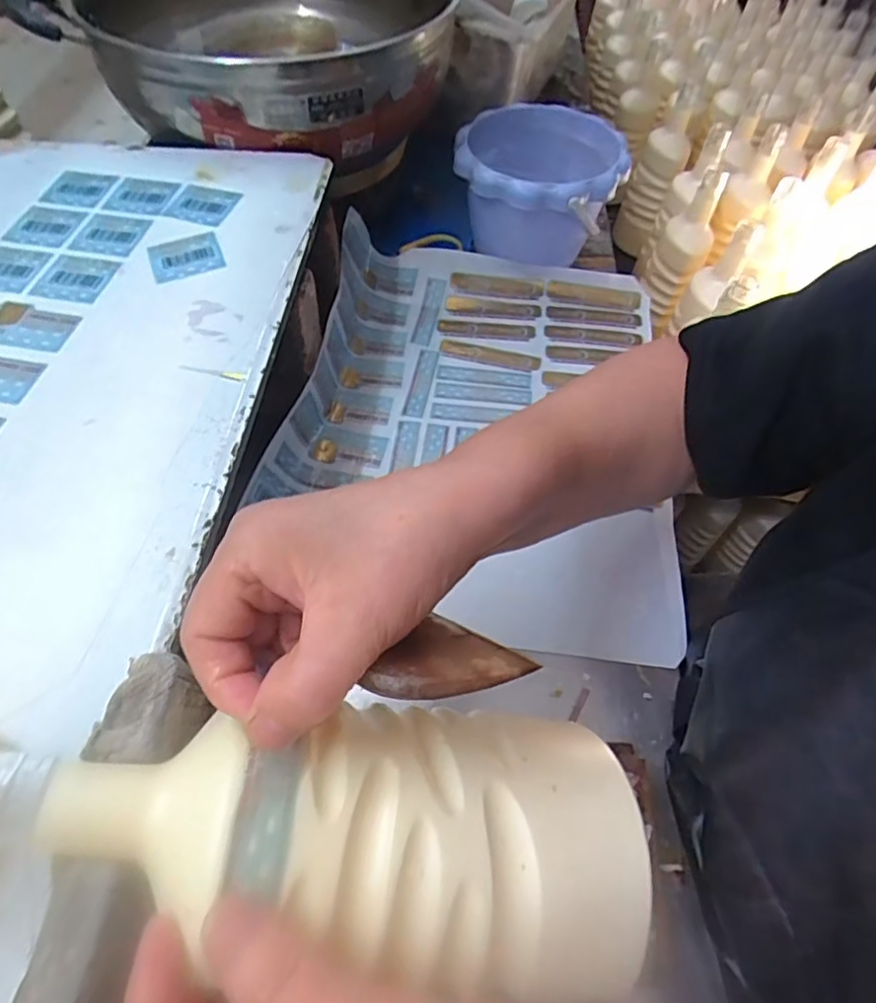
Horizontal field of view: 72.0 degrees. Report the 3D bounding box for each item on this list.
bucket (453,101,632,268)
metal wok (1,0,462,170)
[{"bbox_3d":[0.095,-0.298,0.599,0.152,0.120,0.151,3,56,-4],"label":"bucket"},{"bbox_3d":[-0.143,-0.439,0.548,0.318,0.074,0.325,22,61,13],"label":"metal wok"}]

